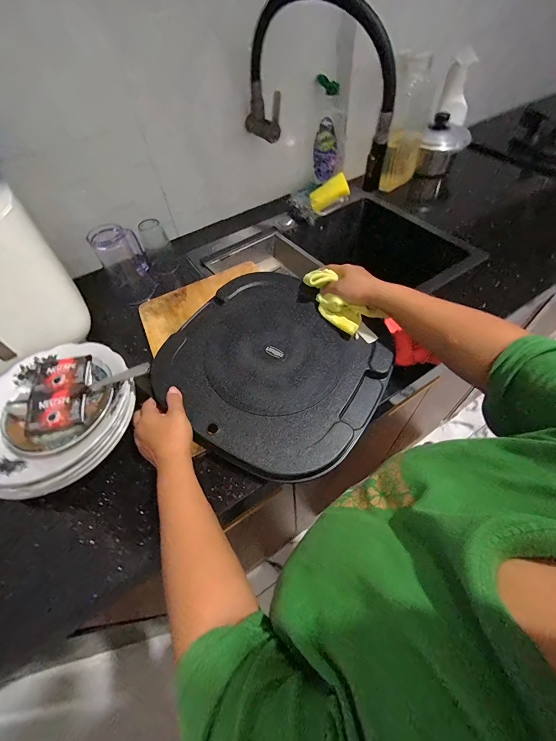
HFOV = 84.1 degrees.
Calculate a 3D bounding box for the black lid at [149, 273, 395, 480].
[{"bbox_3d":[-0.008,-0.013,0.481,0.321,0.029,0.306,27,60,21],"label":"black lid"}]

